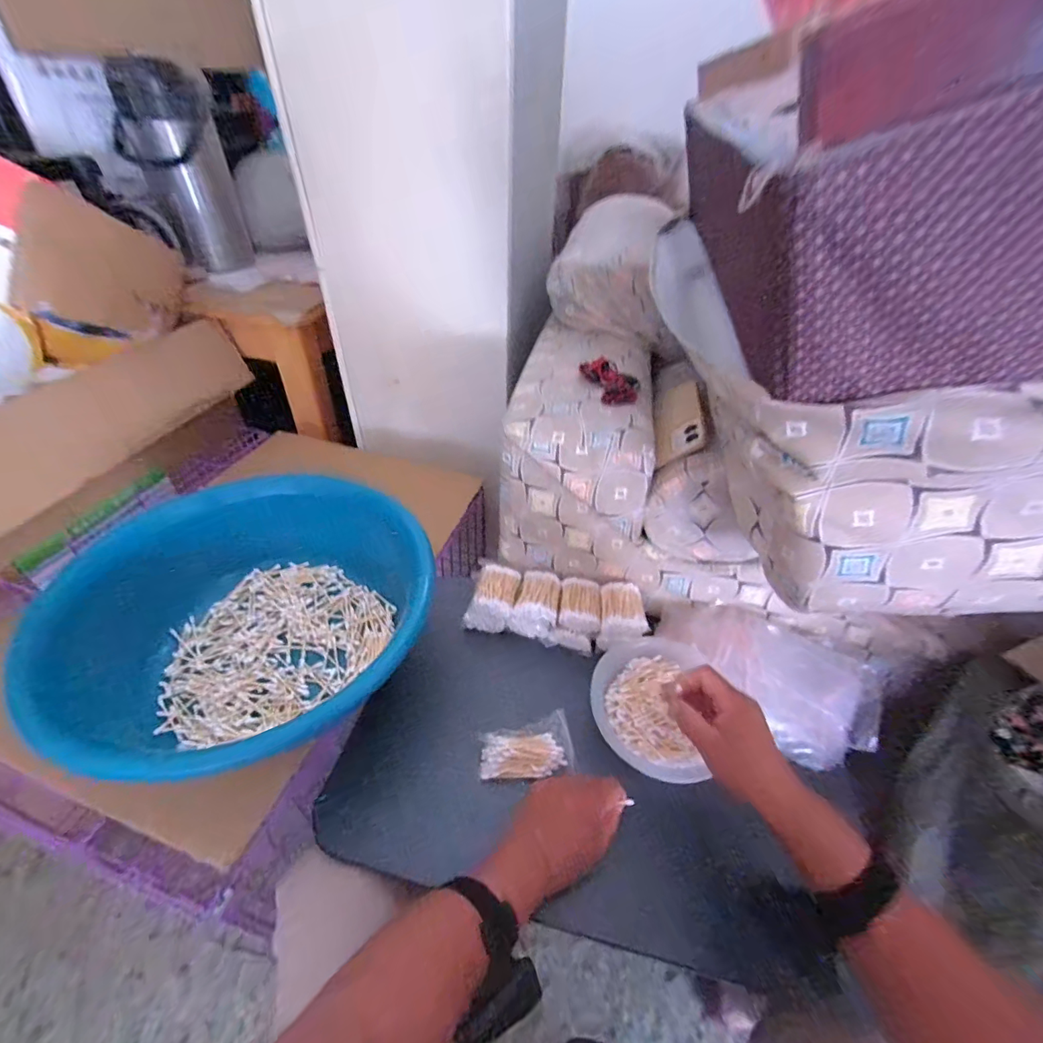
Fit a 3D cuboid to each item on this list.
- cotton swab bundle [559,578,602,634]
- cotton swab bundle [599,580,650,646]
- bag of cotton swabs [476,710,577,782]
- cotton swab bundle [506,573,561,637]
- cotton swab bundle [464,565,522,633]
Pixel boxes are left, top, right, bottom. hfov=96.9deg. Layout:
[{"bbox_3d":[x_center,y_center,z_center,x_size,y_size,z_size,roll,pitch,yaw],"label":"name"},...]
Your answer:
[{"bbox_3d":[0.084,0.117,0.660,0.057,0.028,0.072,7,42,4],"label":"cotton swab bundle"},{"bbox_3d":[0.143,0.131,0.656,0.062,0.057,0.080,7,42,4],"label":"cotton swab bundle"},{"bbox_3d":[0.006,0.264,0.536,0.104,0.032,0.058,-7,43,-12],"label":"bag of cotton swabs"},{"bbox_3d":[0.020,0.119,0.670,0.067,0.061,0.078,9,42,6],"label":"cotton swab bundle"},{"bbox_3d":[-0.039,0.112,0.675,0.068,0.062,0.079,11,42,7],"label":"cotton swab bundle"}]

